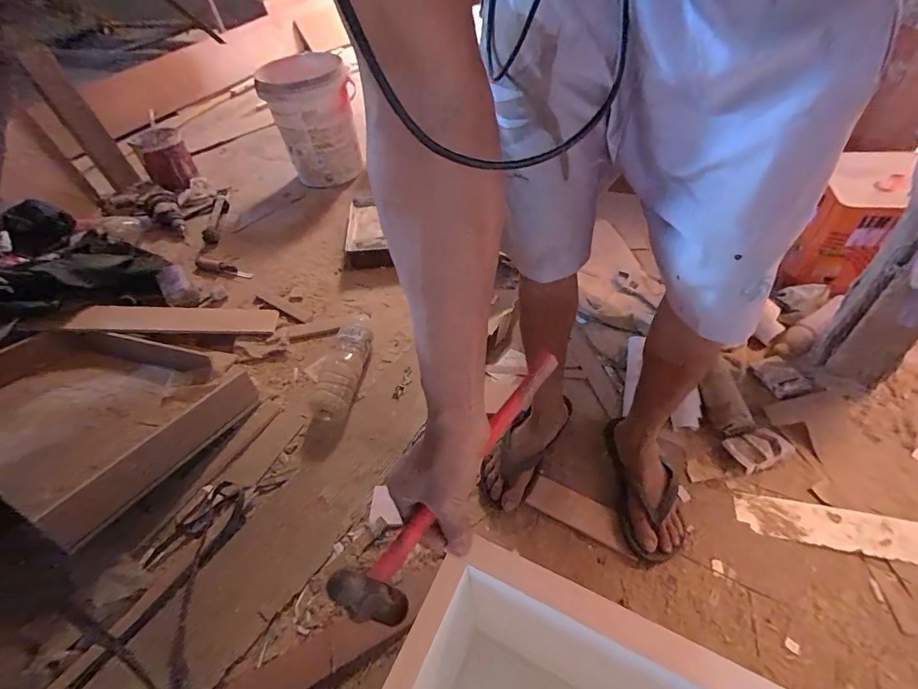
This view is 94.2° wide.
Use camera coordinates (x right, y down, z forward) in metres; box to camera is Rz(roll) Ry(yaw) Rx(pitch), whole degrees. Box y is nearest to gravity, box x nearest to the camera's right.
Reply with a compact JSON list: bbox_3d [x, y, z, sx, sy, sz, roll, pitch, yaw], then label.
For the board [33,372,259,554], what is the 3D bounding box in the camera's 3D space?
[{"bbox_3d":[-0.586,0.209,0.861,0.028,0.089,0.419,4,33,28],"label":"board"}]

